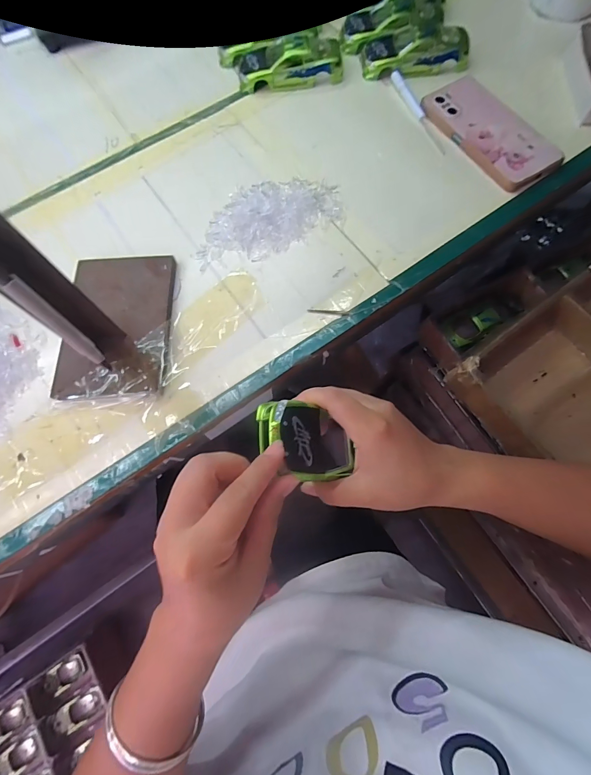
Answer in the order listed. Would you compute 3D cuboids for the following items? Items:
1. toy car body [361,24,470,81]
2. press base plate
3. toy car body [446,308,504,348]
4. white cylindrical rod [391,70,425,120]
[{"bbox_3d":[0.147,-0.423,0.439,0.125,0.030,0.062,-4,72,-1],"label":"toy car body"},{"bbox_3d":[-0.171,-0.061,0.343,0.099,0.013,0.145,-1,72,0],"label":"press base plate"},{"bbox_3d":[0.230,-0.081,0.458,0.073,0.014,0.034,-32,74,-8],"label":"toy car body"},{"bbox_3d":[0.136,-0.354,0.429,0.012,0.006,0.081,-18,73,-5],"label":"white cylindrical rod"}]

